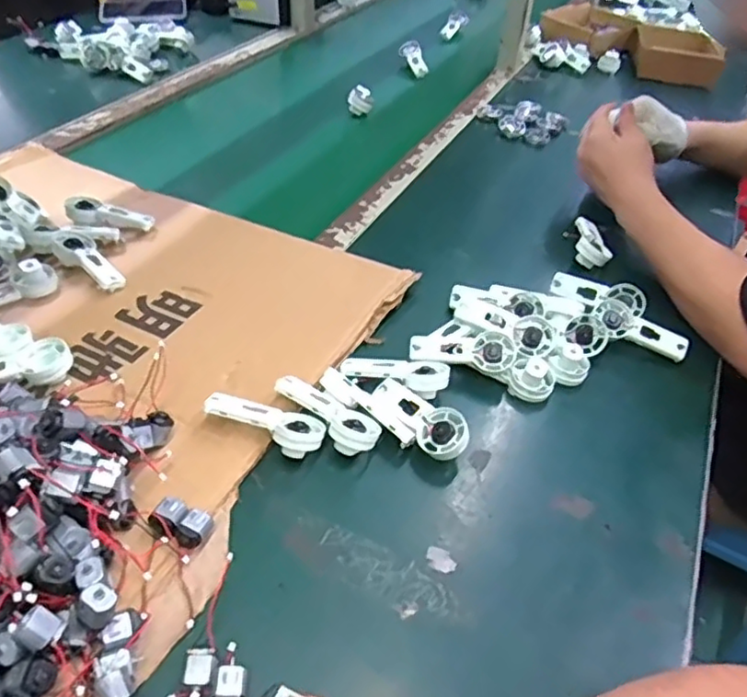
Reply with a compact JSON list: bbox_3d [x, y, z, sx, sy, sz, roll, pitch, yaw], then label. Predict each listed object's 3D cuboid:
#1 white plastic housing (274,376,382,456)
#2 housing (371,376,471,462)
[{"bbox_3d":[-0.036,0.054,0.510,0.092,0.029,0.035,33,49,28],"label":"white plastic housing"},{"bbox_3d":[0.041,0.058,0.517,0.038,0.021,0.091,-46,56,-12],"label":"housing"}]

